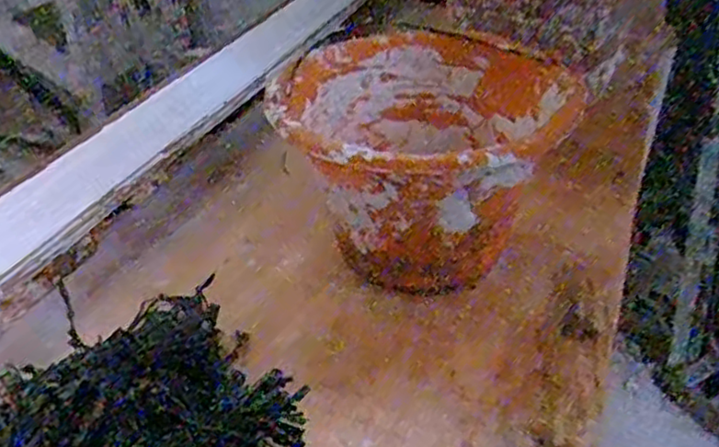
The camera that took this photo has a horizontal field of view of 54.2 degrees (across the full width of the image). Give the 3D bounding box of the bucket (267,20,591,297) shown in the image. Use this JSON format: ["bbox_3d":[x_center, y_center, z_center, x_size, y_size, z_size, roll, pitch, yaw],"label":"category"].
[{"bbox_3d":[0.048,-0.052,0.622,0.235,0.160,0.223,-1,35,1],"label":"bucket"}]

